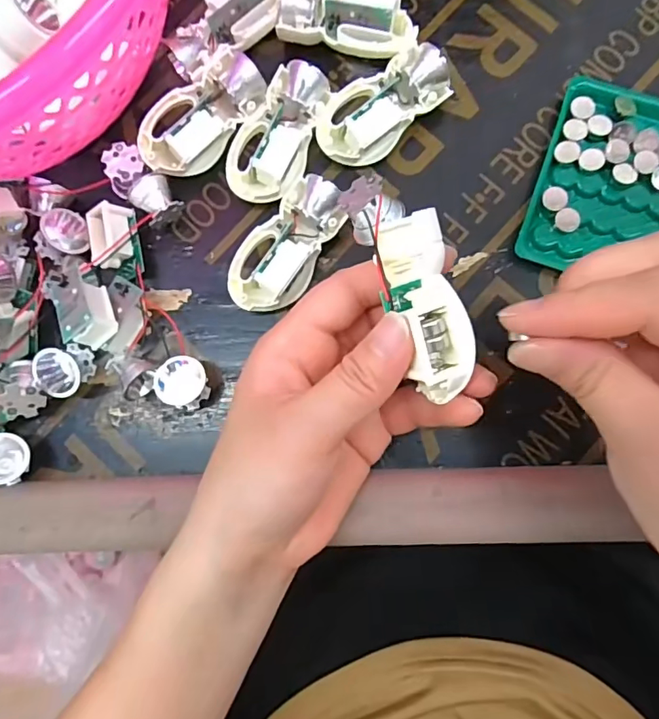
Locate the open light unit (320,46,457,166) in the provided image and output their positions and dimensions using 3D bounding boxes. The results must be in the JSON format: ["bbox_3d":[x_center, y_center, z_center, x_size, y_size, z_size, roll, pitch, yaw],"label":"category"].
[{"bbox_3d":[0.025,-0.120,0.242,0.066,0.021,0.034,-29,83,-1],"label":"open light unit"}]

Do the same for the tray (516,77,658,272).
[{"bbox_3d":[0.163,-0.078,0.240,0.126,0.020,0.093,17,90,2],"label":"tray"}]

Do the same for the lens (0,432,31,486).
[{"bbox_3d":[-0.149,0.045,0.229,0.023,0.008,0.026,8,99,-38],"label":"lens"}]

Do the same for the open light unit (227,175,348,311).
[{"bbox_3d":[-0.020,-0.053,0.237,0.035,0.024,0.065,30,86,6],"label":"open light unit"}]

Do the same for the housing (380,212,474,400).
[{"bbox_3d":[0.034,-0.019,0.175,0.022,0.020,0.065,-16,85,1],"label":"housing"}]

